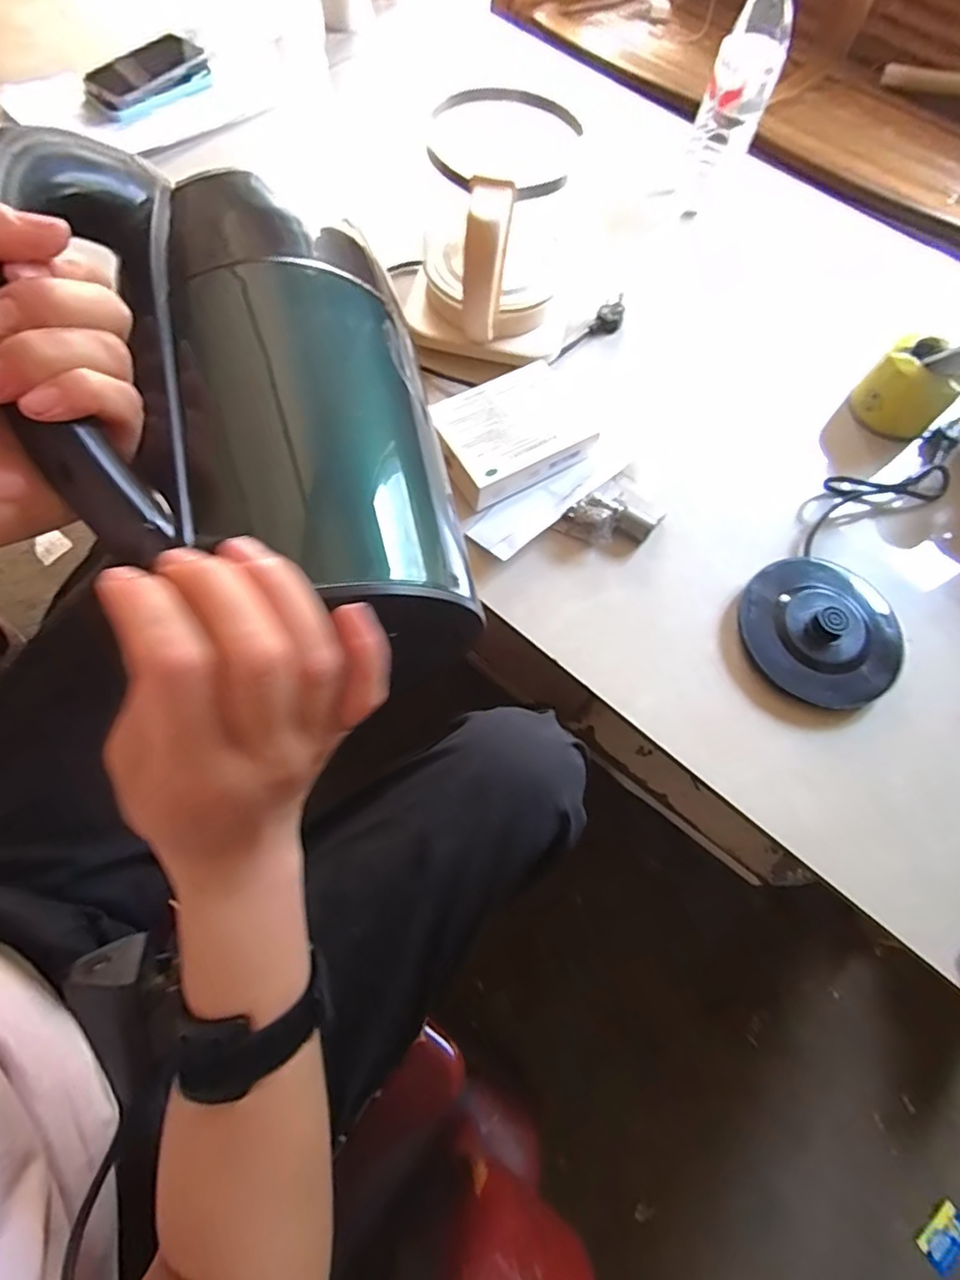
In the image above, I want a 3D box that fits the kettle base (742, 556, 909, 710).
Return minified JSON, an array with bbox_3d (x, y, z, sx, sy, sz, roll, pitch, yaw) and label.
[{"bbox_3d":[0.306,-0.013,0.515,0.136,0.031,0.133,1,67,-2],"label":"kettle base"}]

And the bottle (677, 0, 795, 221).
[{"bbox_3d":[0.303,-0.644,0.687,0.072,0.213,0.078,21,68,6],"label":"bottle"}]

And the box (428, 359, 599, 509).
[{"bbox_3d":[0.032,-0.203,0.571,0.153,0.046,0.104,-29,72,-14],"label":"box"}]

